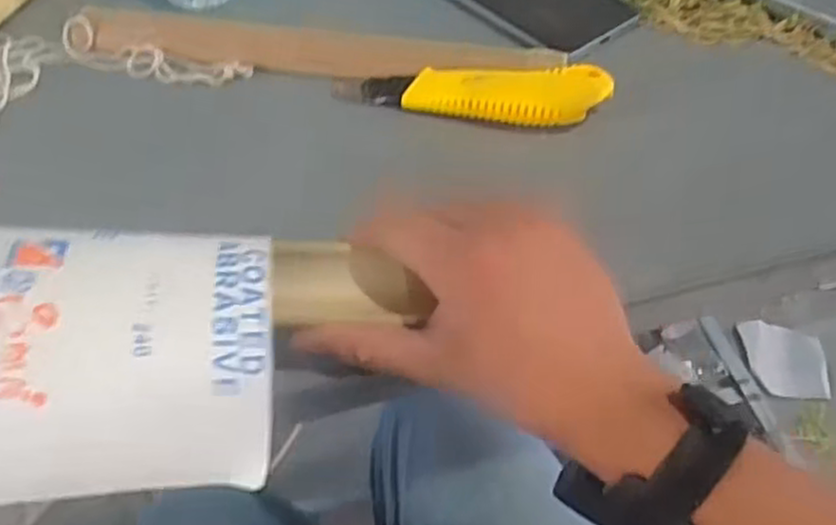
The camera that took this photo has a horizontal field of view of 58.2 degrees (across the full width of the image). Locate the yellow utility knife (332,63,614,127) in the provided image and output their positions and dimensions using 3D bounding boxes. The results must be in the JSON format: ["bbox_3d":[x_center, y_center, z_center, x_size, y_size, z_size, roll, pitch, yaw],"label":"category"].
[{"bbox_3d":[0.028,-0.097,0.444,0.162,0.025,0.036,3,52,8],"label":"yellow utility knife"}]

